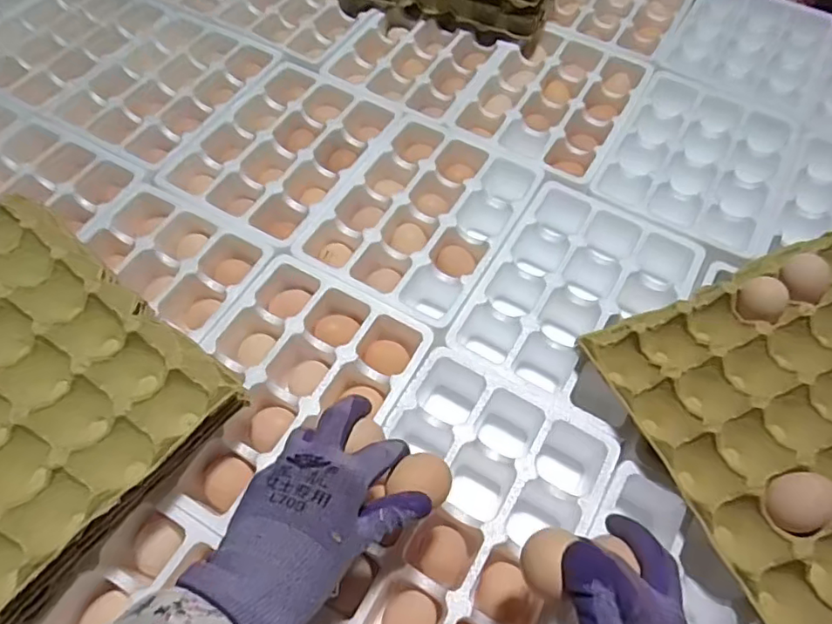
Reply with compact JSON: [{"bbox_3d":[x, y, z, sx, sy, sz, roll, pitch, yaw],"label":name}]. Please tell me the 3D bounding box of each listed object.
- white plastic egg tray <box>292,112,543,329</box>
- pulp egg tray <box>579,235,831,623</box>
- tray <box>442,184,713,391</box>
[{"bbox_3d":[0.006,-0.106,0.629,0.189,0.053,0.244,28,63,14],"label":"white plastic egg tray"},{"bbox_3d":[0.339,0.091,0.477,0.298,0.053,0.276,-20,63,-12],"label":"pulp egg tray"},{"bbox_3d":[0.167,-0.009,0.588,0.183,0.065,0.239,27,63,13],"label":"tray"}]

